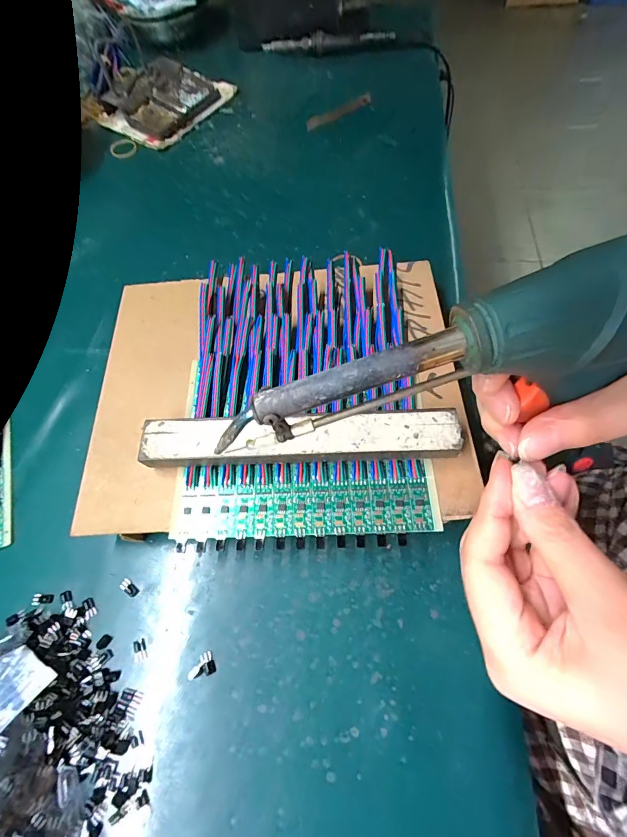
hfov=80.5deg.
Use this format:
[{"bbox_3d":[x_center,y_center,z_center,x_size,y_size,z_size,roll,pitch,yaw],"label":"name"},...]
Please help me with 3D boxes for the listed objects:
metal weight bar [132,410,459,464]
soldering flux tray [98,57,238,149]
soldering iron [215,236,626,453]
[{"bbox_3d":[-0.009,0.016,0.235,0.193,0.023,0.031,-2,65,2],"label":"metal weight bar"},{"bbox_3d":[-0.190,-0.411,0.472,0.112,0.033,0.141,32,71,16],"label":"soldering flux tray"},{"bbox_3d":[0.053,-0.024,0.140,0.179,0.026,0.037,-18,65,11],"label":"soldering iron"}]

